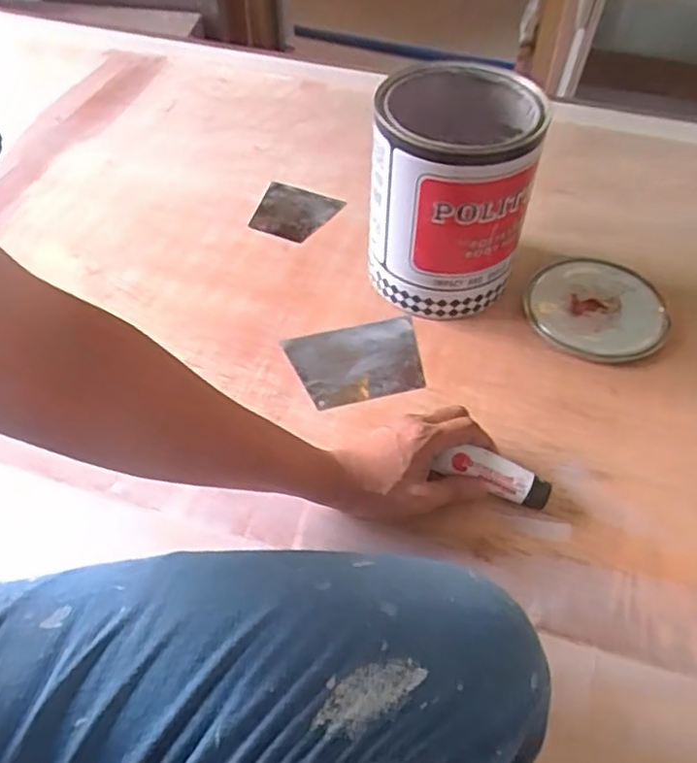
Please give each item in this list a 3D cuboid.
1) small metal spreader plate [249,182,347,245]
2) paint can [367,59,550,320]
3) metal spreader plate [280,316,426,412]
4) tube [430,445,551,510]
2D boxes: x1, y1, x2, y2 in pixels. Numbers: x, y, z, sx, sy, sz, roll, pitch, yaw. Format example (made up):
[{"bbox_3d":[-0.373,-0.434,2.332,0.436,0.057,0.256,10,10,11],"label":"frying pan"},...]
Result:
[{"bbox_3d":[-0.074,-0.213,0.834,0.103,0.009,0.094,20,53,17],"label":"small metal spreader plate"},{"bbox_3d":[0.103,-0.195,0.693,0.157,0.202,0.164,5,50,5],"label":"paint can"},{"bbox_3d":[0.010,-0.019,0.684,0.134,0.007,0.098,-10,51,-8],"label":"metal spreader plate"},{"bbox_3d":[0.126,0.079,0.569,0.097,0.023,0.027,21,53,7],"label":"tube"}]

